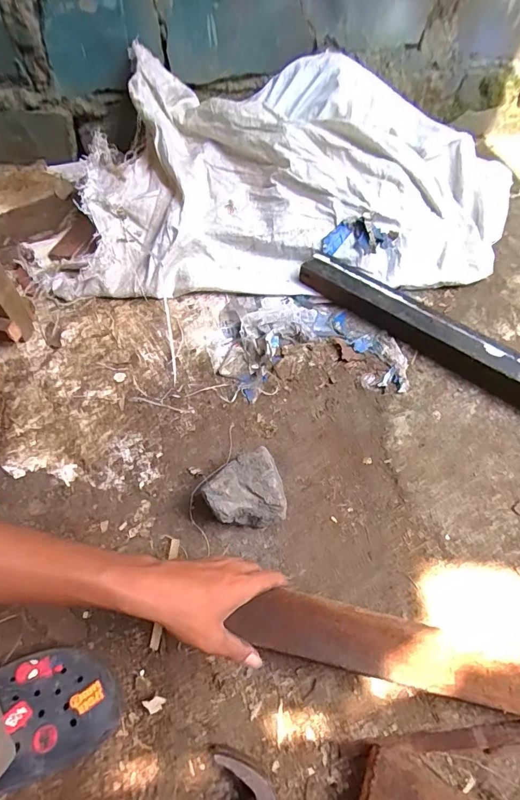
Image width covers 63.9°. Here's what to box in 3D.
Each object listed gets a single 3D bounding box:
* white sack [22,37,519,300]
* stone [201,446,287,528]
[{"bbox_3d":[0.057,-0.422,0.805,0.920,0.172,0.473,-2,58,-1],"label":"white sack"},{"bbox_3d":[-0.020,0.115,0.529,0.097,0.072,0.088,-8,58,-4],"label":"stone"}]

